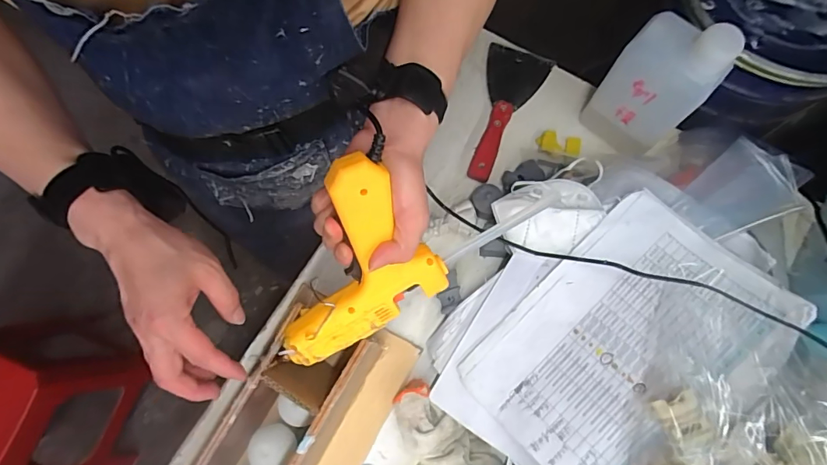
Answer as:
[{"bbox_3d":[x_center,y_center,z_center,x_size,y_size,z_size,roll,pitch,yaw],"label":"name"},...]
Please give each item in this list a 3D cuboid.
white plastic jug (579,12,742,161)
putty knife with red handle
[{"bbox_3d":[0.277,-0.166,0.537,0.103,0.212,0.059,44,81,11],"label":"white plastic jug"},{"bbox_3d":[0.124,-0.169,0.637,0.087,0.018,0.206,19,78,6],"label":"putty knife with red handle"}]

